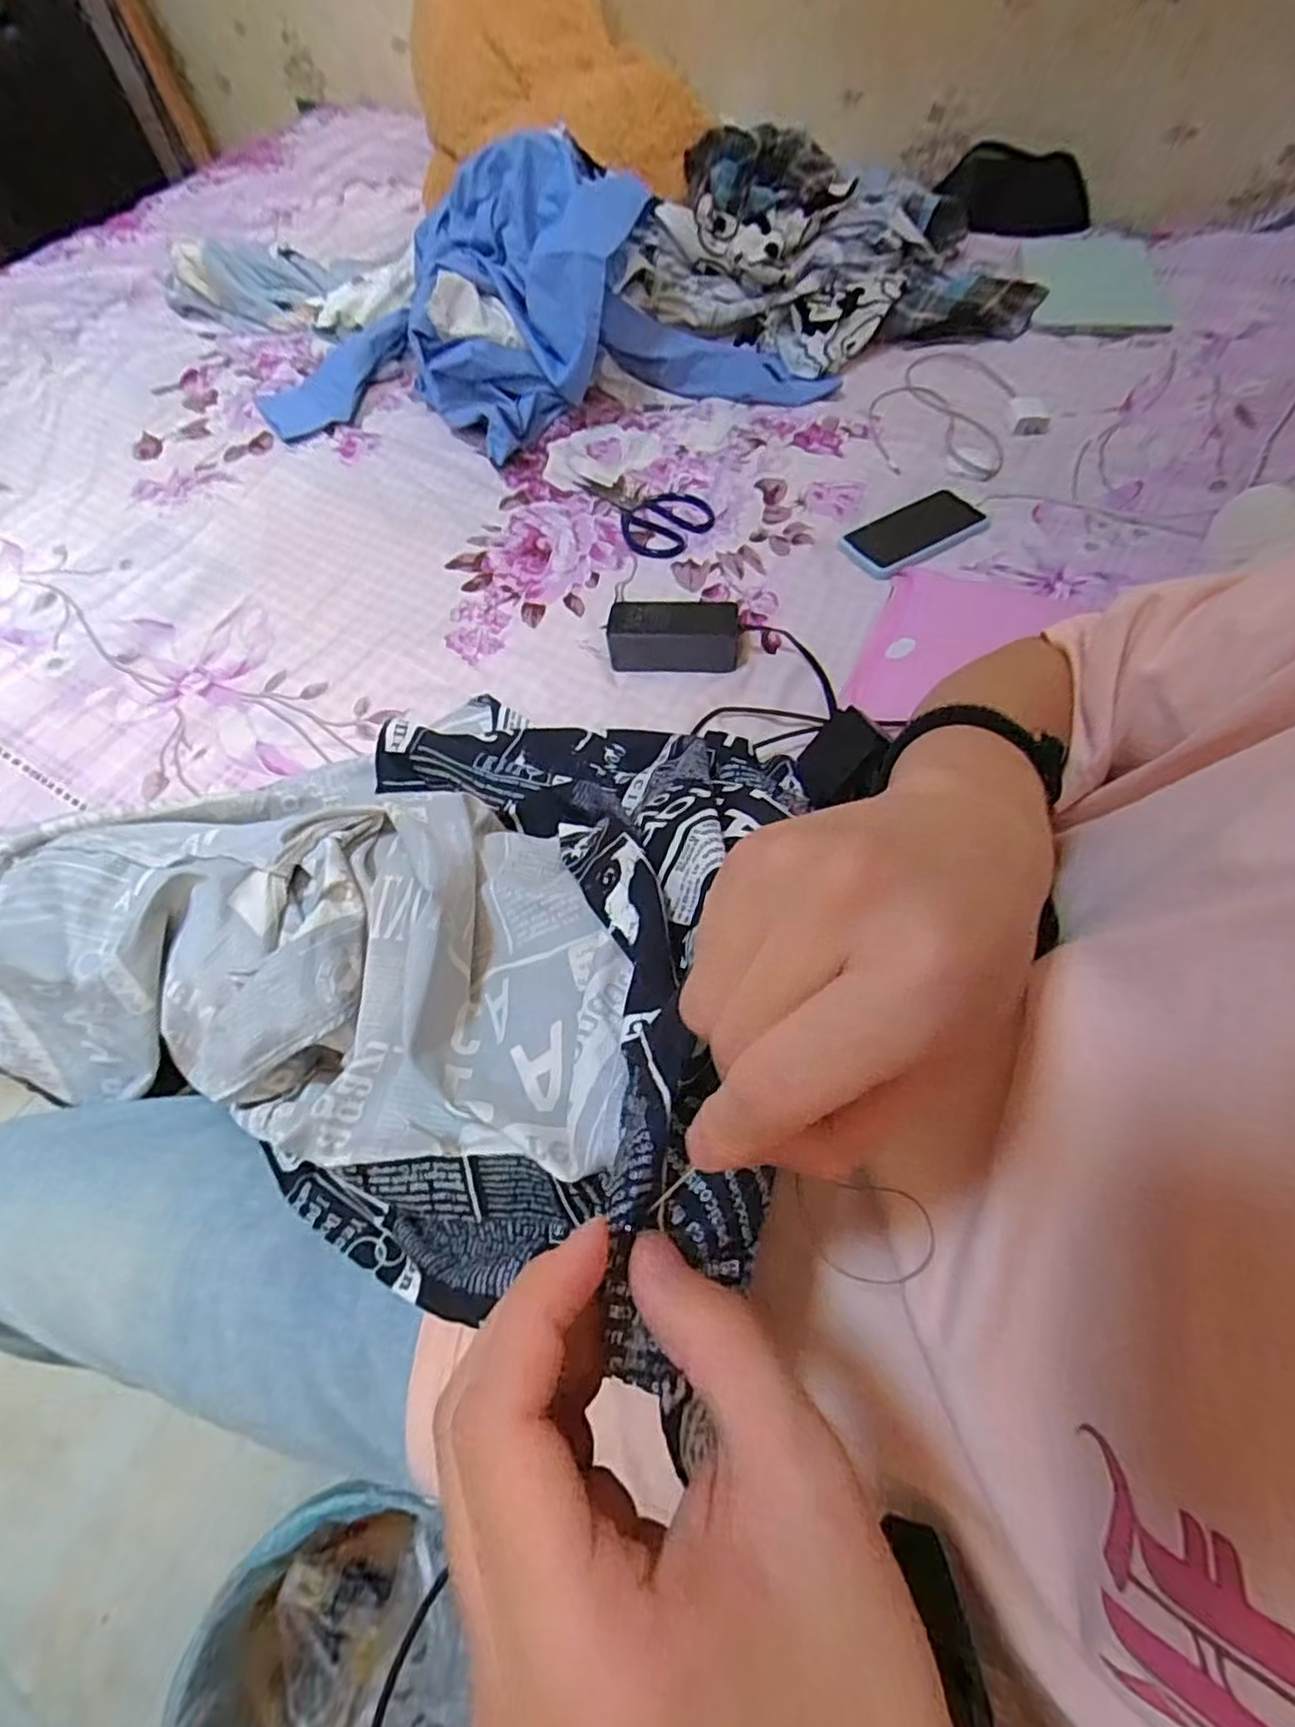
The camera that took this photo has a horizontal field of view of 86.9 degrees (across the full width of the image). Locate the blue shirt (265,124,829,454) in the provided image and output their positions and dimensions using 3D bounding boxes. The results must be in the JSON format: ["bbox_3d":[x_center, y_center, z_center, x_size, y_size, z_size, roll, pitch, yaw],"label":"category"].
[{"bbox_3d":[-0.154,-0.714,0.865,0.708,0.222,0.297,-17,63,-6],"label":"blue shirt"}]

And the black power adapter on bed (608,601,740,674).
[{"bbox_3d":[0.027,-0.234,0.703,0.129,0.037,0.061,1,63,3],"label":"black power adapter on bed"}]

